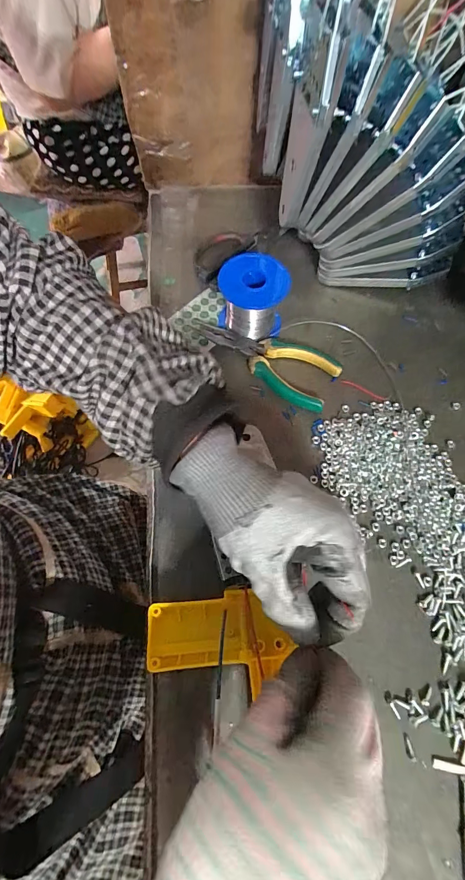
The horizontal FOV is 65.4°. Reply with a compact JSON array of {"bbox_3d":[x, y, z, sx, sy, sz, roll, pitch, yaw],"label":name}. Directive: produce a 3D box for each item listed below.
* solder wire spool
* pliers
[{"bbox_3d":[0.019,-0.138,0.359,0.064,0.064,0.059,7,67,1],"label":"solder wire spool"},{"bbox_3d":[0.028,-0.087,0.368,0.157,0.014,0.059,29,69,10],"label":"pliers"}]

